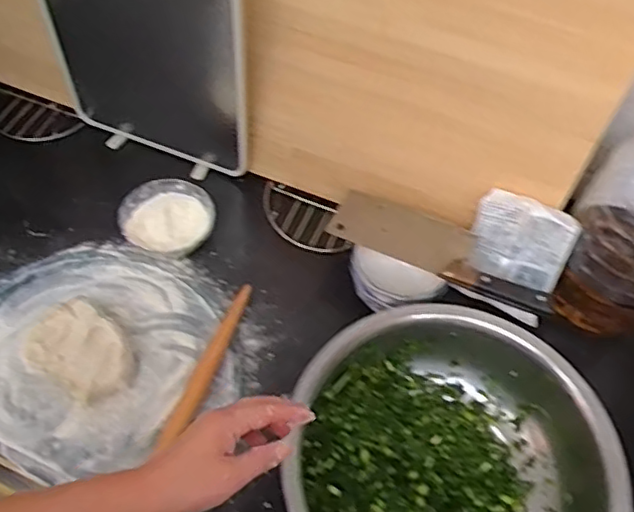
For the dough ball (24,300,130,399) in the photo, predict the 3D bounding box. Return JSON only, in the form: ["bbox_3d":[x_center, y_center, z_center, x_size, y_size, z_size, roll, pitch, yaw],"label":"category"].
[{"bbox_3d":[-0.278,0.108,0.728,0.134,0.049,0.093,25,58,12],"label":"dough ball"}]

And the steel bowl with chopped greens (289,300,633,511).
[{"bbox_3d":[0.139,0.221,0.666,0.309,0.116,0.313,2,56,-3],"label":"steel bowl with chopped greens"}]

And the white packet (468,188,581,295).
[{"bbox_3d":[0.260,-0.017,0.792,0.118,0.109,0.014,20,19,16],"label":"white packet"}]

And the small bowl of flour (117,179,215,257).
[{"bbox_3d":[-0.201,-0.051,0.848,0.118,0.043,0.112,2,56,-3],"label":"small bowl of flour"}]

